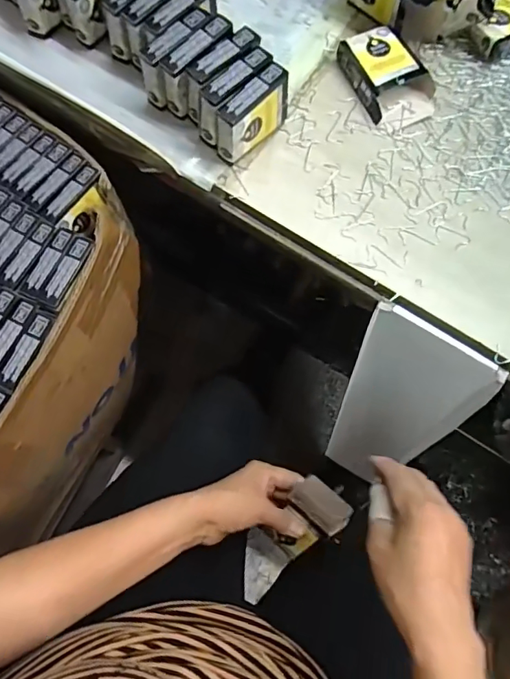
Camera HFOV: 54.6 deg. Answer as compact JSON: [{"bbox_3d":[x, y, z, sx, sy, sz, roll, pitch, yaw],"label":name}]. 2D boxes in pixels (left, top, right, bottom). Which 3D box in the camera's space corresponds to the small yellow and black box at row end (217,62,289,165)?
[{"bbox_3d":[-0.002,-0.193,0.428,0.022,0.058,0.072,39,77,11],"label":"small yellow and black box at row end"}]

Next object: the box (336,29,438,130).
[{"bbox_3d":[0.124,-0.247,0.463,0.060,0.024,0.097,-24,75,-7],"label":"box"}]

